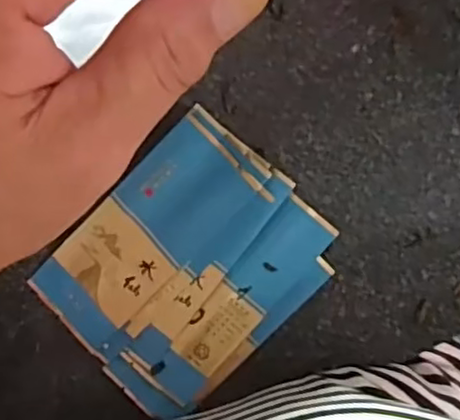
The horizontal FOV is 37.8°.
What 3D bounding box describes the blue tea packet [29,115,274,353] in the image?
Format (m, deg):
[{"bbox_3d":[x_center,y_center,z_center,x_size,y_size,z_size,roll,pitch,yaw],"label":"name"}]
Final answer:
[{"bbox_3d":[-0.043,0.016,0.357,0.125,0.012,0.060,-44,91,9],"label":"blue tea packet"}]

